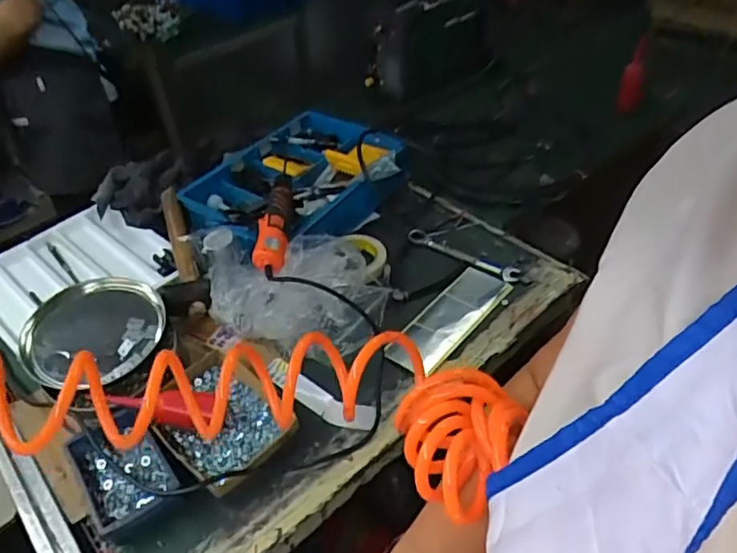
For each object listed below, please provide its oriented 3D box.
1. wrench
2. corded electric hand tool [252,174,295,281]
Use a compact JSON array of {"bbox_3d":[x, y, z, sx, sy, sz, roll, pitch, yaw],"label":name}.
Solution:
[{"bbox_3d":[0.159,-0.040,1.008,0.210,0.011,0.032,23,50,28],"label":"wrench"},{"bbox_3d":[-0.151,-0.091,0.944,0.055,0.050,0.273,-6,43,1],"label":"corded electric hand tool"}]

